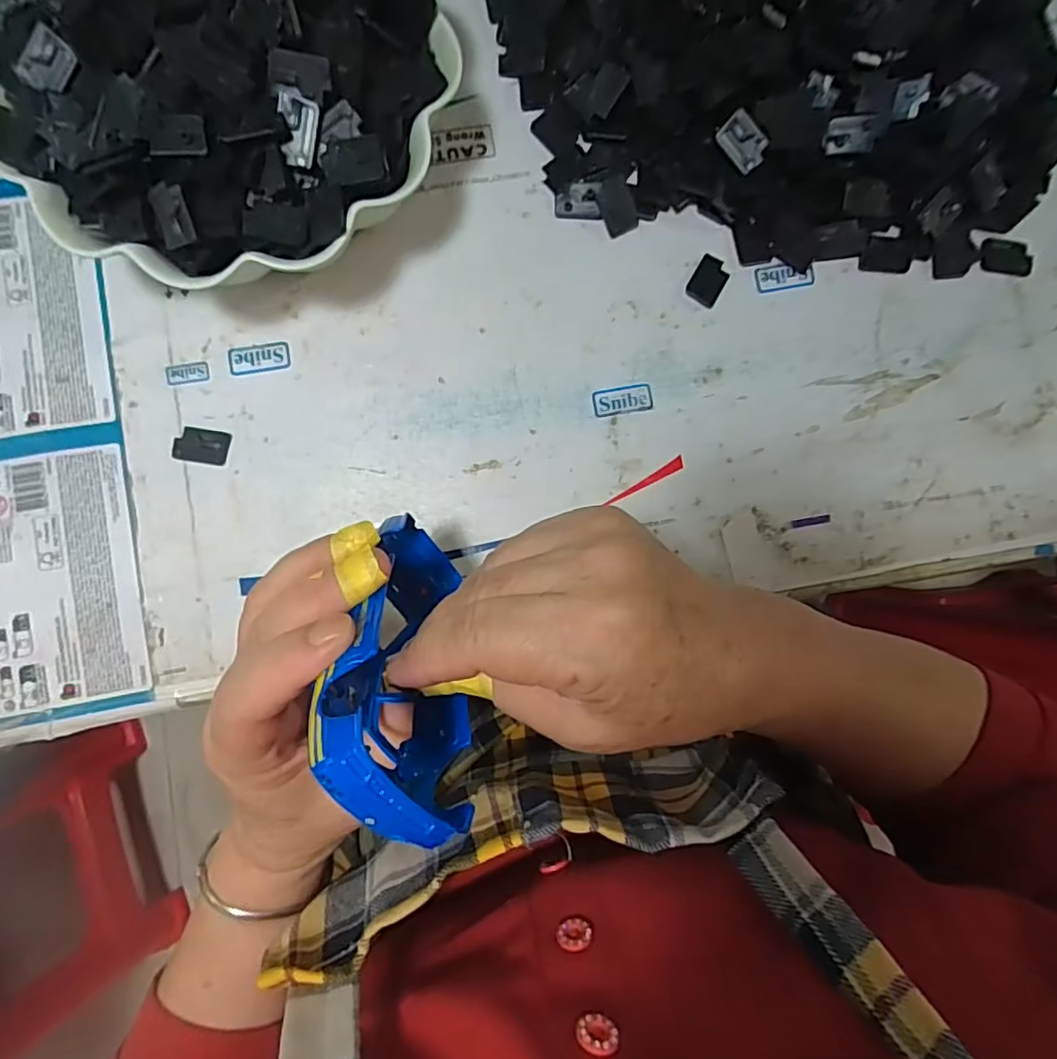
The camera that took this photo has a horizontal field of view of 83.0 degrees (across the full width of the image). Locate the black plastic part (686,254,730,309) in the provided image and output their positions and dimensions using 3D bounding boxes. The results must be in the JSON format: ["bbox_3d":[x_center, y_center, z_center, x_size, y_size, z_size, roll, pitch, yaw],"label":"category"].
[{"bbox_3d":[0.102,-0.140,0.336,0.019,0.004,0.028,29,84,0],"label":"black plastic part"}]

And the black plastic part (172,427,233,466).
[{"bbox_3d":[-0.177,-0.045,0.324,0.028,0.004,0.018,8,84,-2],"label":"black plastic part"}]

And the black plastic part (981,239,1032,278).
[{"bbox_3d":[0.273,-0.157,0.343,0.028,0.008,0.018,10,84,-2],"label":"black plastic part"}]

